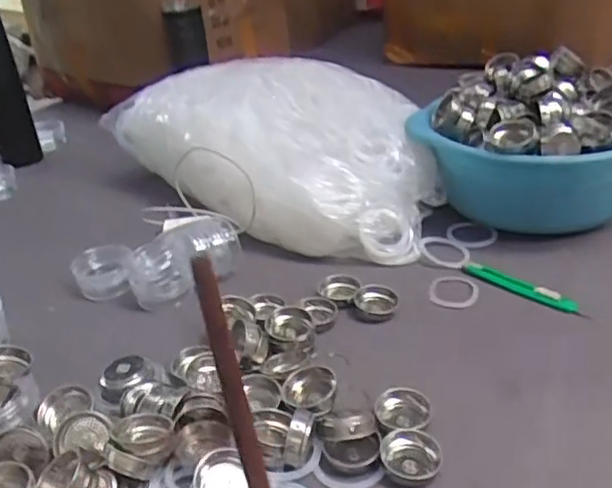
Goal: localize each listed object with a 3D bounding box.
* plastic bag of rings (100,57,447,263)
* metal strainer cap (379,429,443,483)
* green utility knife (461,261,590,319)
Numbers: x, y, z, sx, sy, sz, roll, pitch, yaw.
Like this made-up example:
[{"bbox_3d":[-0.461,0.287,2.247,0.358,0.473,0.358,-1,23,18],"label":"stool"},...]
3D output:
[{"bbox_3d":[-0.041,-0.137,0.847,0.468,0.166,0.239,20,39,37],"label":"plastic bag of rings"},{"bbox_3d":[0.078,0.159,0.473,0.044,0.017,0.041,-4,30,2],"label":"metal strainer cap"},{"bbox_3d":[0.221,0.044,0.654,0.019,0.014,0.141,-28,37,-33],"label":"green utility knife"}]

